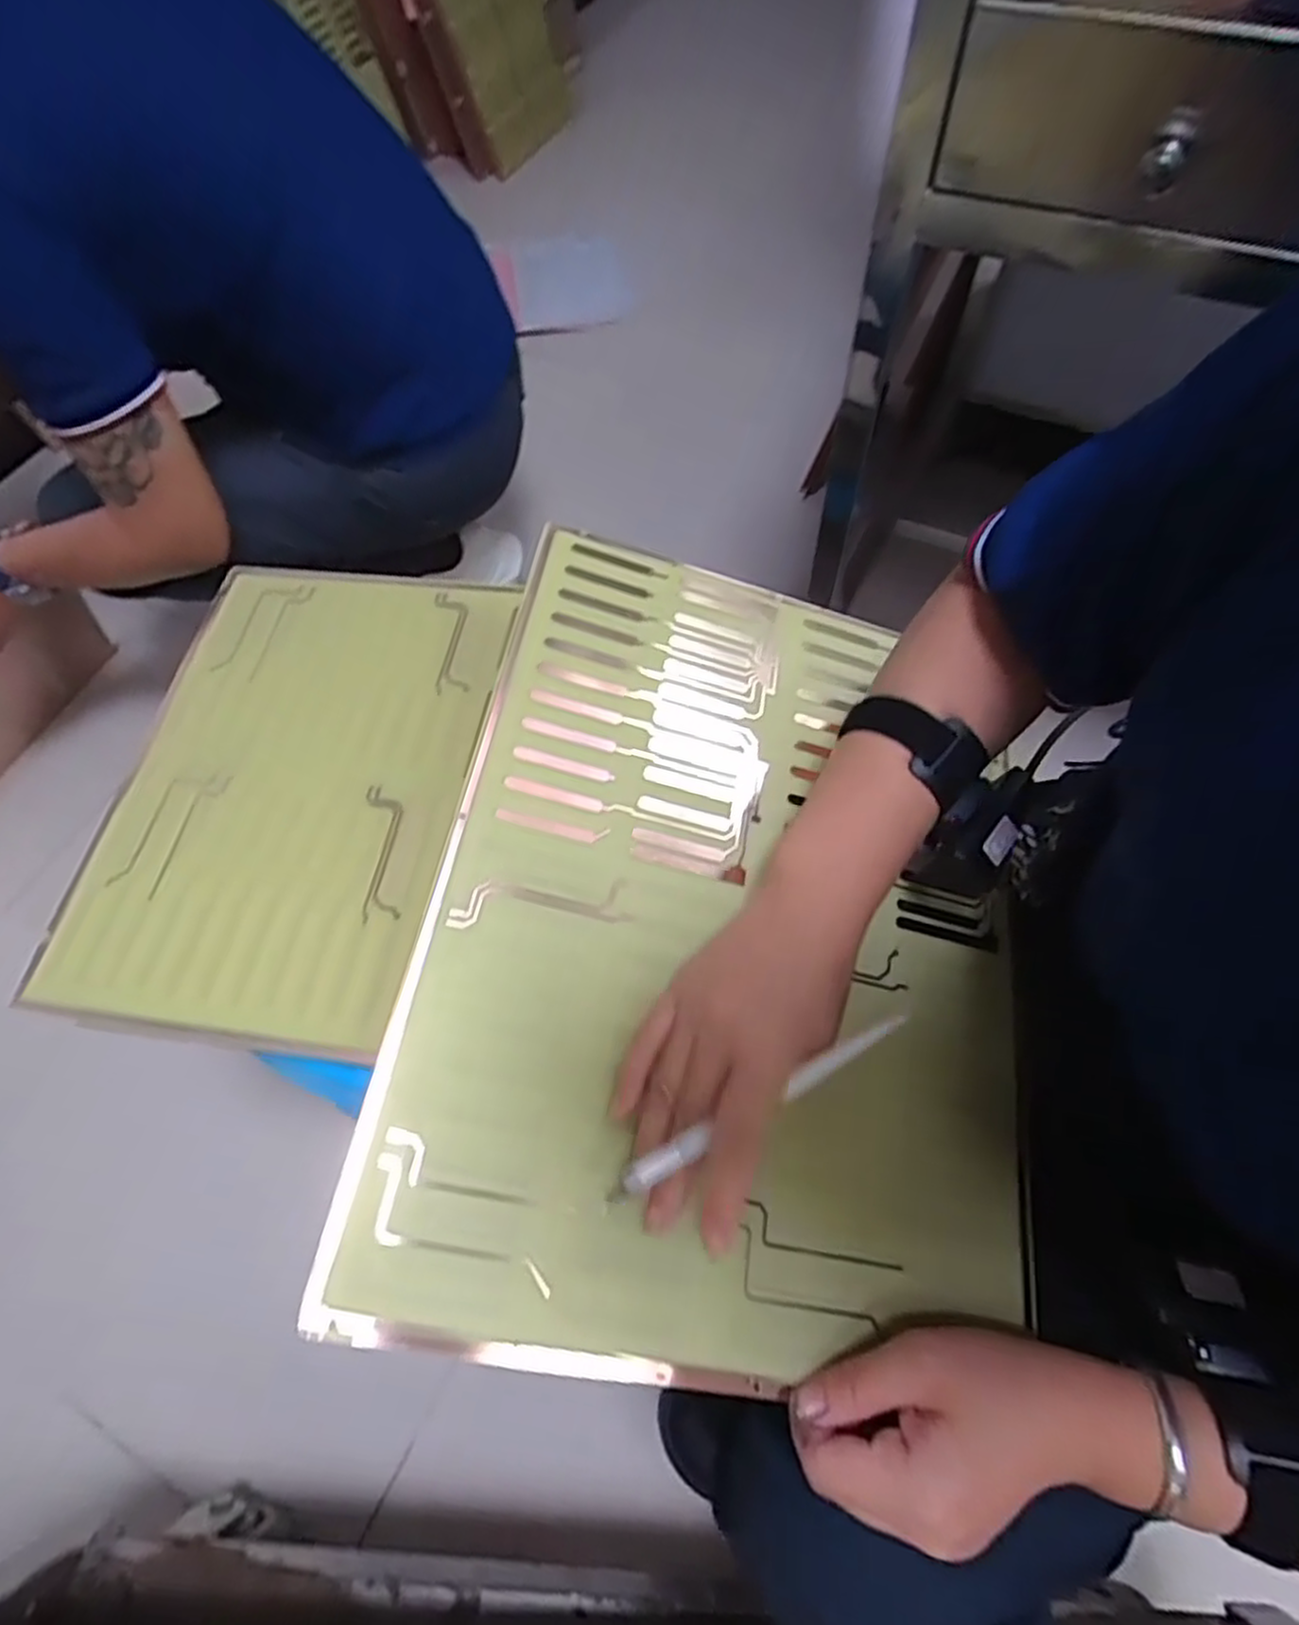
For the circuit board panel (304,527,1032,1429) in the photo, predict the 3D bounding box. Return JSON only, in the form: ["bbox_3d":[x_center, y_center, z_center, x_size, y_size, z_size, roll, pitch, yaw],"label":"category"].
[{"bbox_3d":[0.054,0.050,0.401,0.320,0.010,0.422,15,64,-11],"label":"circuit board panel"}]

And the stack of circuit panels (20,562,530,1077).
[{"bbox_3d":[-0.226,-0.024,0.472,0.218,0.016,0.325,7,64,7],"label":"stack of circuit panels"}]

